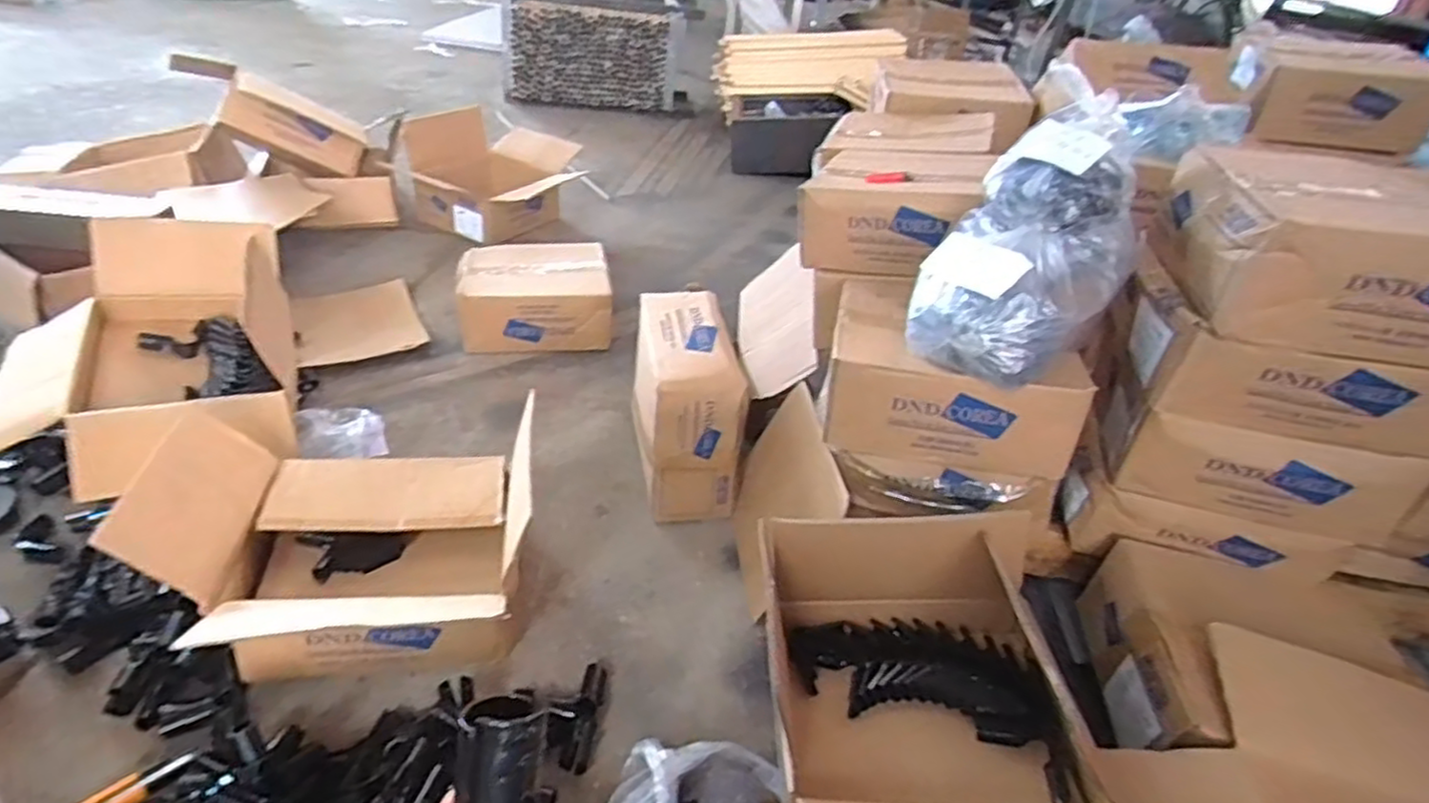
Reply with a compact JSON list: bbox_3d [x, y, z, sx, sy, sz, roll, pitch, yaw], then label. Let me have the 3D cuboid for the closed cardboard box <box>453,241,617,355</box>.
[{"bbox_3d":[-0.416,-0.244,1.669,0.332,0.149,0.298,-2,37,-14],"label":"closed cardboard box"}]

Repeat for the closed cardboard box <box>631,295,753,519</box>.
[{"bbox_3d":[-0.059,0.004,1.257,0.150,0.286,0.329,-2,37,-14],"label":"closed cardboard box"}]

